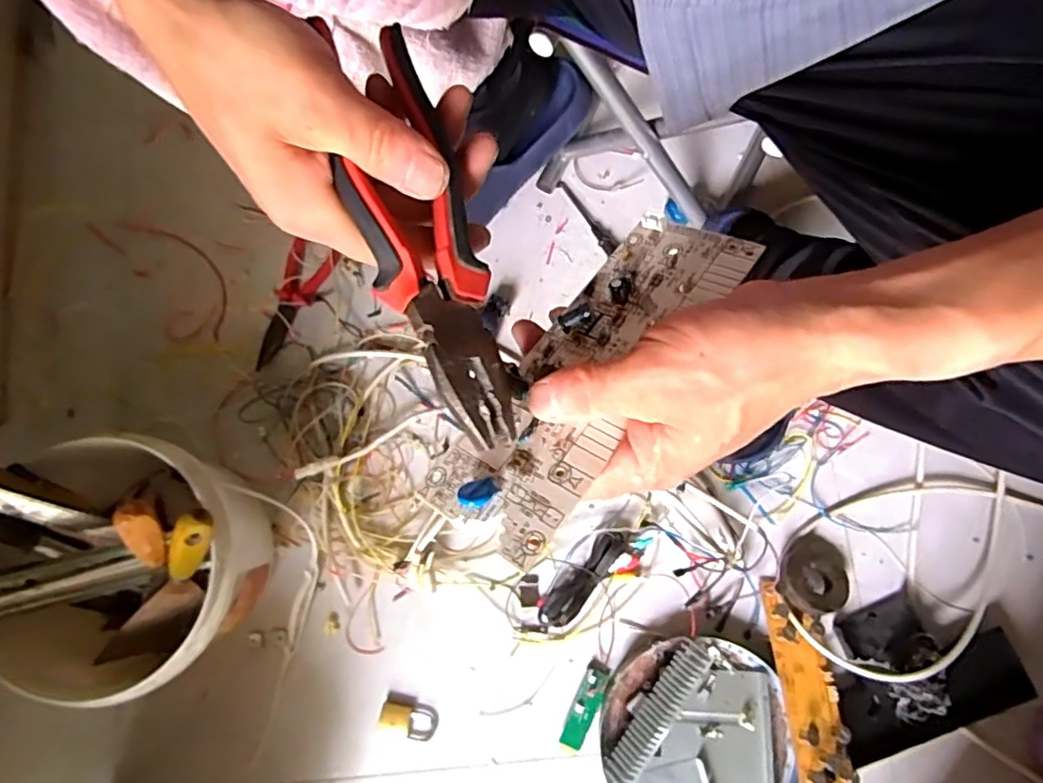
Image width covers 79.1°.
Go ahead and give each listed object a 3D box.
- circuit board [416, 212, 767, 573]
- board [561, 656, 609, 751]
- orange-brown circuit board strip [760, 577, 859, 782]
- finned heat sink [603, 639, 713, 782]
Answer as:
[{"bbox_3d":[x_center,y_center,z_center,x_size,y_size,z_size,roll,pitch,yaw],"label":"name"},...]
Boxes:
[{"bbox_3d":[0.034,-0.014,0.293,0.067,0.009,0.189,28,70,33],"label":"circuit board"},{"bbox_3d":[0.067,0.328,0.661,0.025,0.007,0.088,24,81,6],"label":"board"},{"bbox_3d":[0.288,0.296,0.637,0.057,0.015,0.203,-8,67,0],"label":"orange-brown circuit board strip"},{"bbox_3d":[0.136,0.323,0.638,0.037,0.033,0.151,35,82,7],"label":"finned heat sink"}]

